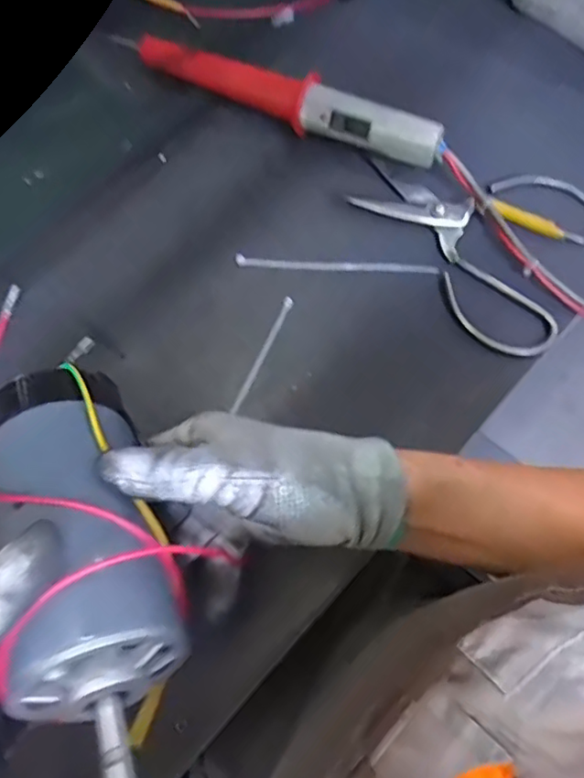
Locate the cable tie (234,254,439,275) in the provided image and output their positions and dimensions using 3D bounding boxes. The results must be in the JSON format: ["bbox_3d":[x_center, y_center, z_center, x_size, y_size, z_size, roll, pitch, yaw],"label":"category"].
[{"bbox_3d":[0.033,-0.091,0.437,0.148,0.007,0.009,3,72,0],"label":"cable tie"}]

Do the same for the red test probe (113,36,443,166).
[{"bbox_3d":[-0.016,-0.227,0.455,0.267,0.040,0.032,24,73,6],"label":"red test probe"}]

